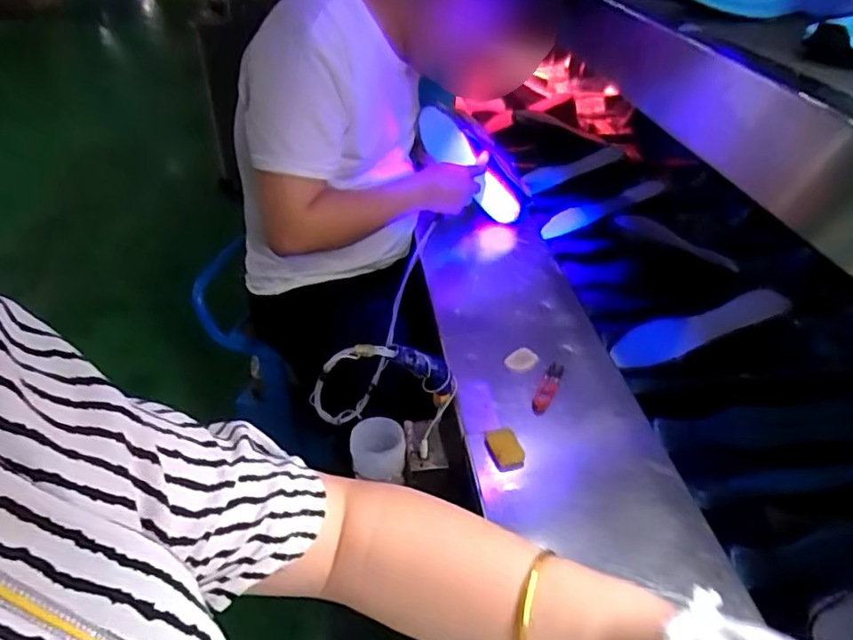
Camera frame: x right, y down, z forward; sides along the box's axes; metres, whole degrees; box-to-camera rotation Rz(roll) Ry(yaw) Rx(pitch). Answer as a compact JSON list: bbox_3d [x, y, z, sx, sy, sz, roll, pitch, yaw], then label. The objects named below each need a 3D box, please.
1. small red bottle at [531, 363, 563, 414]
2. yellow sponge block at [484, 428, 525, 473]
[{"bbox_3d":[0.161,0.092,0.785,0.022,0.017,0.087,19,45,18],"label":"small red bottle"},{"bbox_3d":[0.094,0.154,0.705,0.034,0.014,0.056,-13,44,-15],"label":"yellow sponge block"}]

